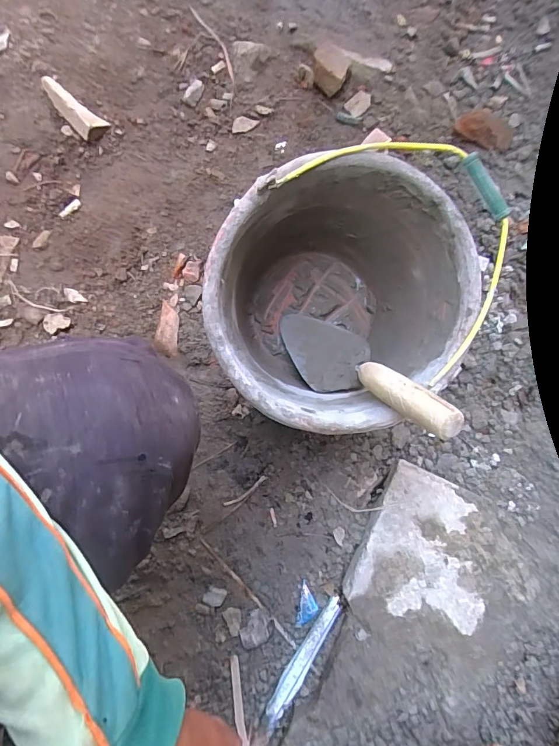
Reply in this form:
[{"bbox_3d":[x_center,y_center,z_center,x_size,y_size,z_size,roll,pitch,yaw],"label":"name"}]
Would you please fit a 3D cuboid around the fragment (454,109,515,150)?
[{"bbox_3d":[0.324,-0.384,0.662,0.088,0.038,0.033,24,79,6],"label":"fragment"}]

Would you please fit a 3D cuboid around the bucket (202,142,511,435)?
[{"bbox_3d":[0.079,-0.077,0.505,0.315,0.240,0.245,-41,80,-8],"label":"bucket"}]

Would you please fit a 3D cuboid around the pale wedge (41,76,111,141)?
[{"bbox_3d":[-0.338,-0.432,0.684,0.044,0.019,0.137,-43,81,-8],"label":"pale wedge"}]

